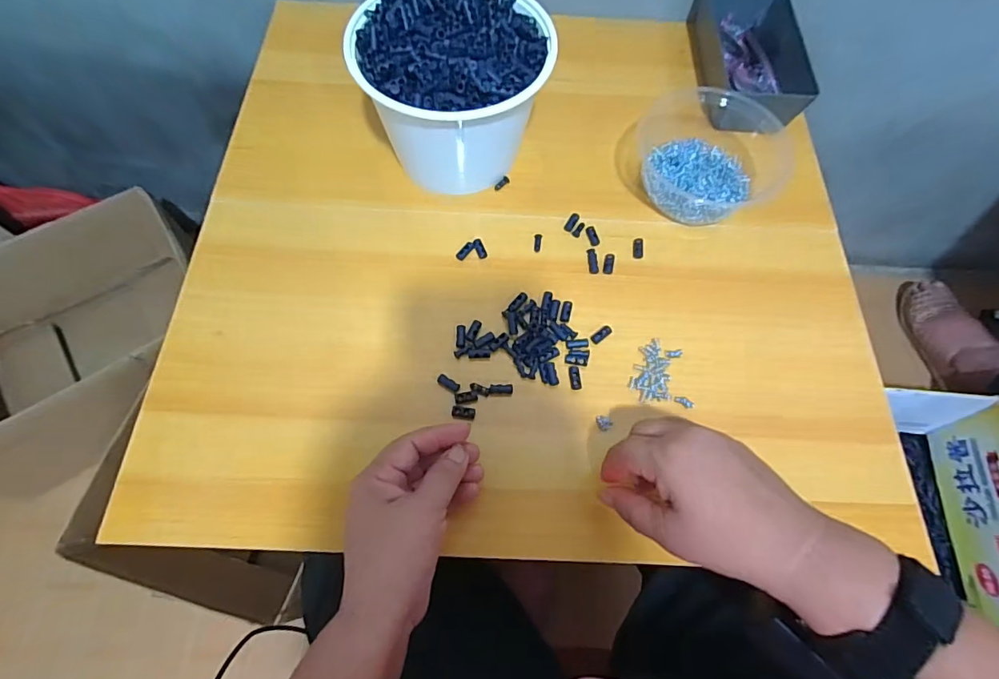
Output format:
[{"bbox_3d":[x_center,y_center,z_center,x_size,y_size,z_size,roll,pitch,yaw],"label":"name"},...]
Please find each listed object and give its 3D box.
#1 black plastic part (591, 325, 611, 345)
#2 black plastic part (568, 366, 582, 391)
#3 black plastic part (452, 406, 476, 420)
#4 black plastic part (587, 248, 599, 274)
[{"bbox_3d":[0.086,-0.004,0.419,0.022,0.004,0.009,-35,73,-15],"label":"black plastic part"},{"bbox_3d":[0.062,0.031,0.401,0.009,0.004,0.020,-5,68,-5],"label":"black plastic part"},{"bbox_3d":[-0.028,0.058,0.386,0.018,0.004,0.010,7,67,1],"label":"black plastic part"},{"bbox_3d":[0.085,-0.072,0.445,0.009,0.004,0.025,-1,68,-3],"label":"black plastic part"}]

